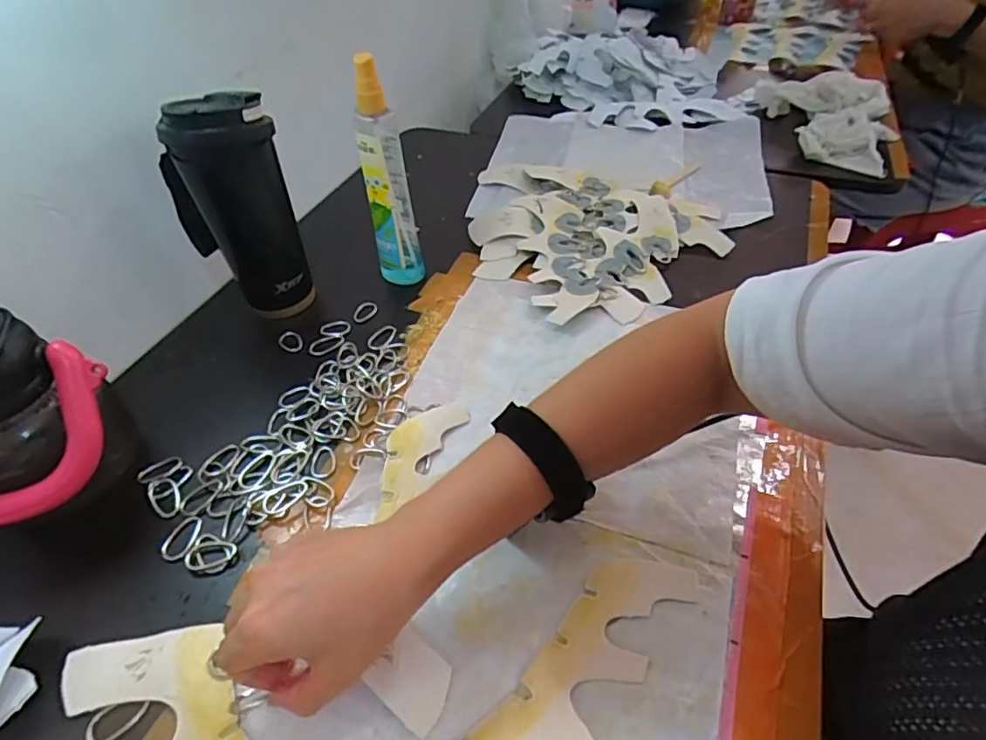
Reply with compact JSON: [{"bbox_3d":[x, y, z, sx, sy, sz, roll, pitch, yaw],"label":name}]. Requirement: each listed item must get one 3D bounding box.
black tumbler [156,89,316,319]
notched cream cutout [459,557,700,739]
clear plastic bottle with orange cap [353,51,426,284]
[{"bbox_3d":[-0.230,-0.144,0.523,0.087,0.200,0.072,-30,51,-24],"label":"black tumbler"},{"bbox_3d":[0.041,0.182,0.315,0.080,0.021,0.210,24,51,24],"label":"notched cream cutout"},{"bbox_3d":[-0.100,-0.177,0.538,0.043,0.212,0.032,-9,46,-6],"label":"clear plastic bottle with orange cap"}]

